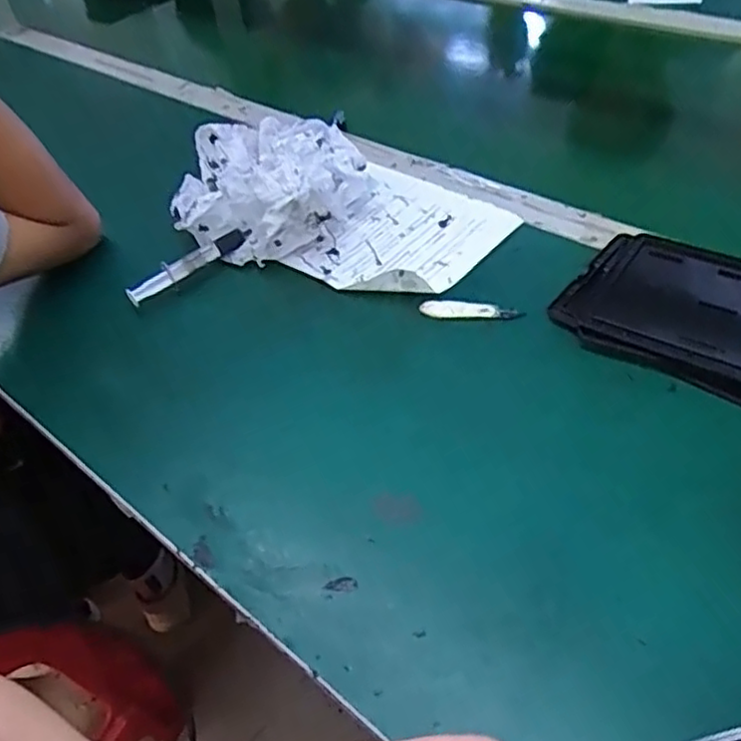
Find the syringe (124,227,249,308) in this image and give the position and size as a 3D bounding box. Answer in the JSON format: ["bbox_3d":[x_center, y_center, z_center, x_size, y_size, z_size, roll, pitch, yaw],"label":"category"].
[{"bbox_3d":[-0.157,-0.093,0.593,0.119,0.020,0.022,-36,52,-23],"label":"syringe"}]

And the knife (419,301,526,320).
[{"bbox_3d":[0.078,-0.047,0.530,0.078,0.010,0.014,6,48,14],"label":"knife"}]

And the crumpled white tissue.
[{"bbox_3d":[-0.091,-0.180,0.632,0.179,0.069,0.190,-9,46,0],"label":"crumpled white tissue"}]

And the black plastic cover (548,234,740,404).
[{"bbox_3d":[0.239,-0.042,0.492,0.182,0.030,0.130,22,54,27],"label":"black plastic cover"}]

